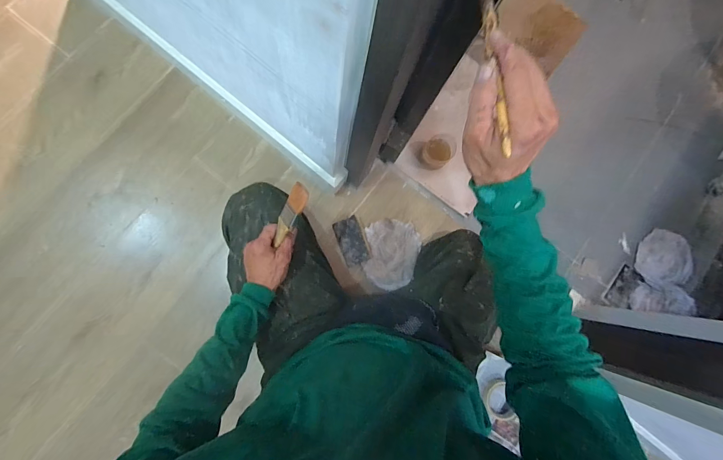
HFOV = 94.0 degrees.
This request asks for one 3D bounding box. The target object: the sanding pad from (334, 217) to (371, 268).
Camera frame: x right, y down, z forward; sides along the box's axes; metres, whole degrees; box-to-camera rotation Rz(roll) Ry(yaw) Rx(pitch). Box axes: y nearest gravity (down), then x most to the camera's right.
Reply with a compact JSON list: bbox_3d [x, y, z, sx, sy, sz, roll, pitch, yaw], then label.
[{"bbox_3d":[-0.025,0.031,0.877,0.064,0.022,0.121,-21,85,-9],"label":"sanding pad"}]

